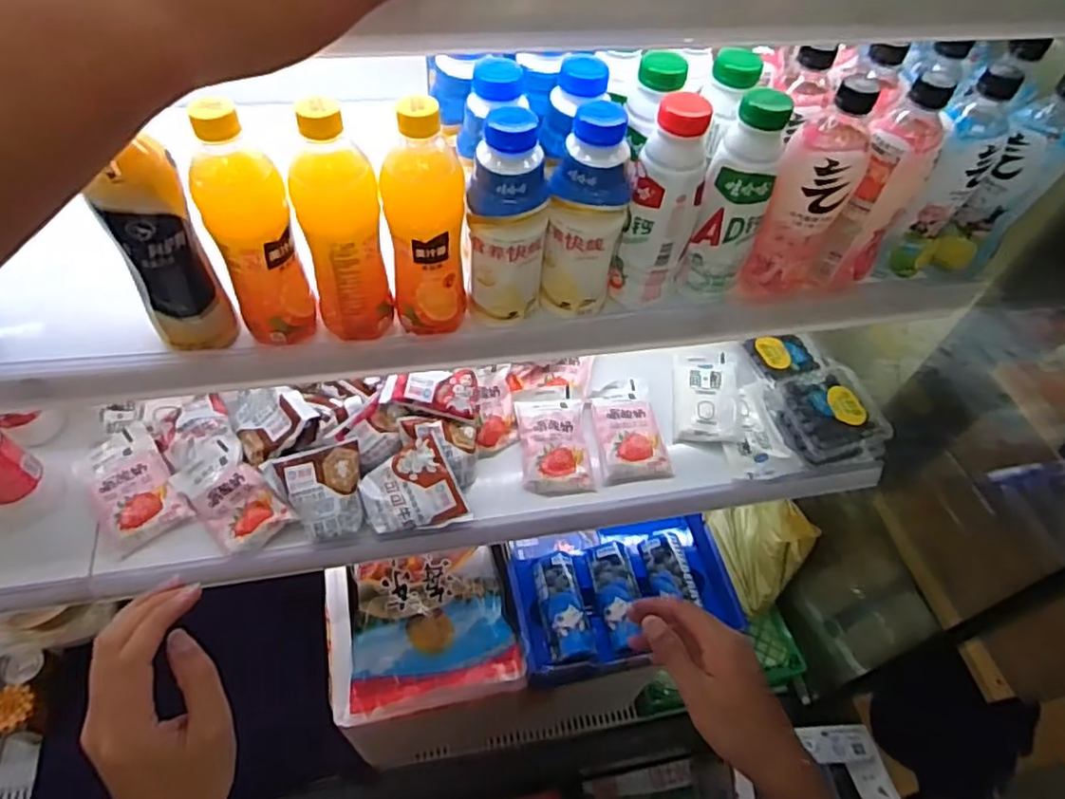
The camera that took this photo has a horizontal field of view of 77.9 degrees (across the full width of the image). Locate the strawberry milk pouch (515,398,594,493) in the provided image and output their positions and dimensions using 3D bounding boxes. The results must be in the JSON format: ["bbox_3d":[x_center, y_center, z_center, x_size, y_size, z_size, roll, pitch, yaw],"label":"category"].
[{"bbox_3d":[0.030,0.059,0.849,0.087,0.027,0.131,-2,54,-7],"label":"strawberry milk pouch"}]

